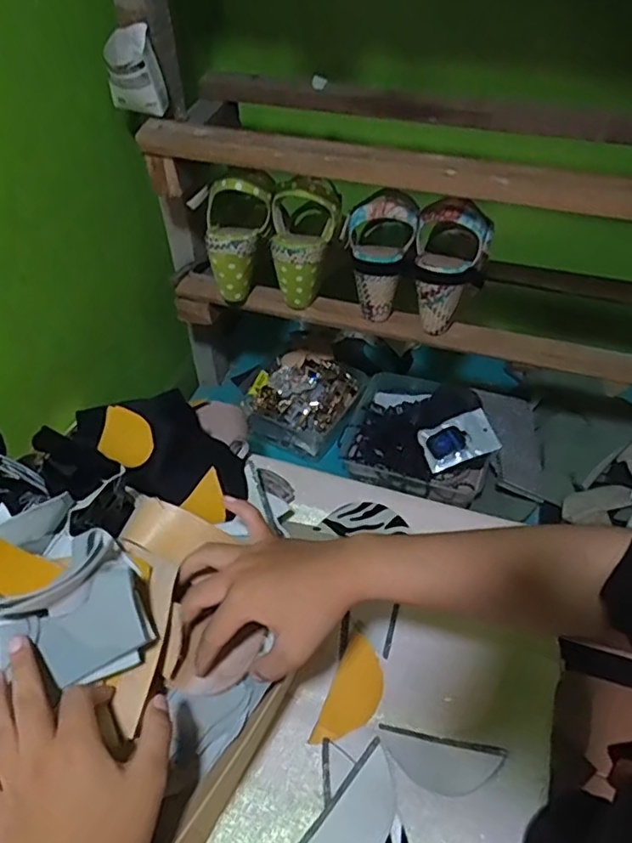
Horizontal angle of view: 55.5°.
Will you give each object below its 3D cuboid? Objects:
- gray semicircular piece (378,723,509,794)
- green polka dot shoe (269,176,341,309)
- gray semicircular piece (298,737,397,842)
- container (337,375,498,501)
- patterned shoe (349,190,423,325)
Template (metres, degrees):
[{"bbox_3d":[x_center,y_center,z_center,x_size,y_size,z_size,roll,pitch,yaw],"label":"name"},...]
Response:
[{"bbox_3d":[0.108,0.293,0.518,0.104,0.006,0.043,10,47,9],"label":"gray semicircular piece"},{"bbox_3d":[-0.021,-0.210,0.711,0.075,0.151,0.069,8,25,-4],"label":"green polka dot shoe"},{"bbox_3d":[0.034,0.323,0.490,0.050,0.005,0.107,33,55,27],"label":"gray semicircular piece"},{"bbox_3d":[0.151,0.023,0.876,0.220,0.070,0.201,5,46,23],"label":"container"},{"bbox_3d":[0.072,-0.186,0.690,0.081,0.146,0.071,7,22,6],"label":"patterned shoe"}]

